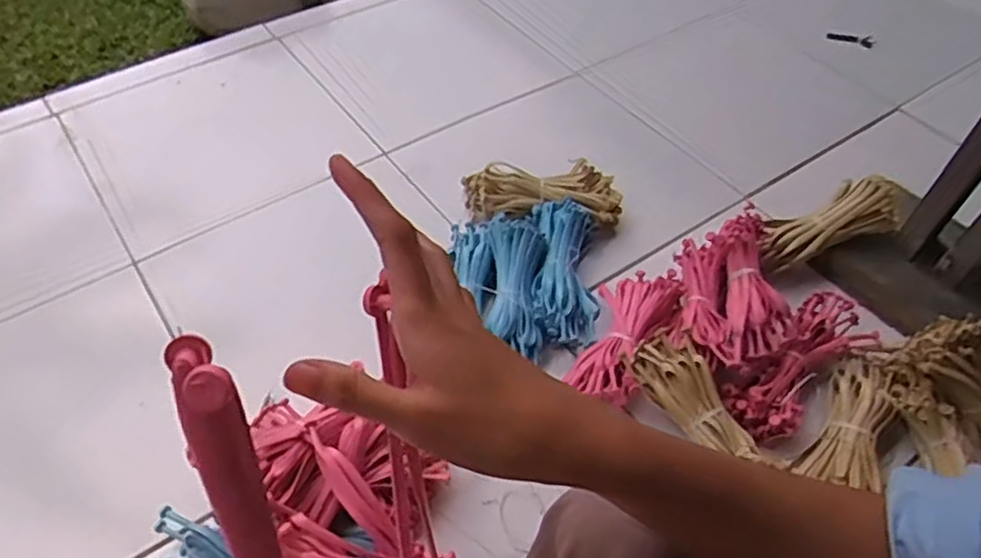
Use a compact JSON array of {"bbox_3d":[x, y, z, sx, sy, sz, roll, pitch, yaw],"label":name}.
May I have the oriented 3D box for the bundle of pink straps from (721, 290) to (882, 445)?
[{"bbox_3d":[0.361,0.100,0.824,0.209,0.048,0.092,-34,59,-25],"label":"bundle of pink straps"}]

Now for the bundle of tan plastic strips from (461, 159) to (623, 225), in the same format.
[{"bbox_3d":[0.074,-0.124,1.017,0.230,0.062,0.078,6,51,3],"label":"bundle of tan plastic strips"}]

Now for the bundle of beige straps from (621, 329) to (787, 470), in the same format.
[{"bbox_3d":[0.225,0.129,0.777,0.075,0.033,0.174,-26,56,-21],"label":"bundle of beige straps"}]

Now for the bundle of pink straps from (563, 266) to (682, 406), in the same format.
[{"bbox_3d":[0.166,0.066,0.860,0.101,0.062,0.195,18,53,13],"label":"bundle of pink straps"}]

